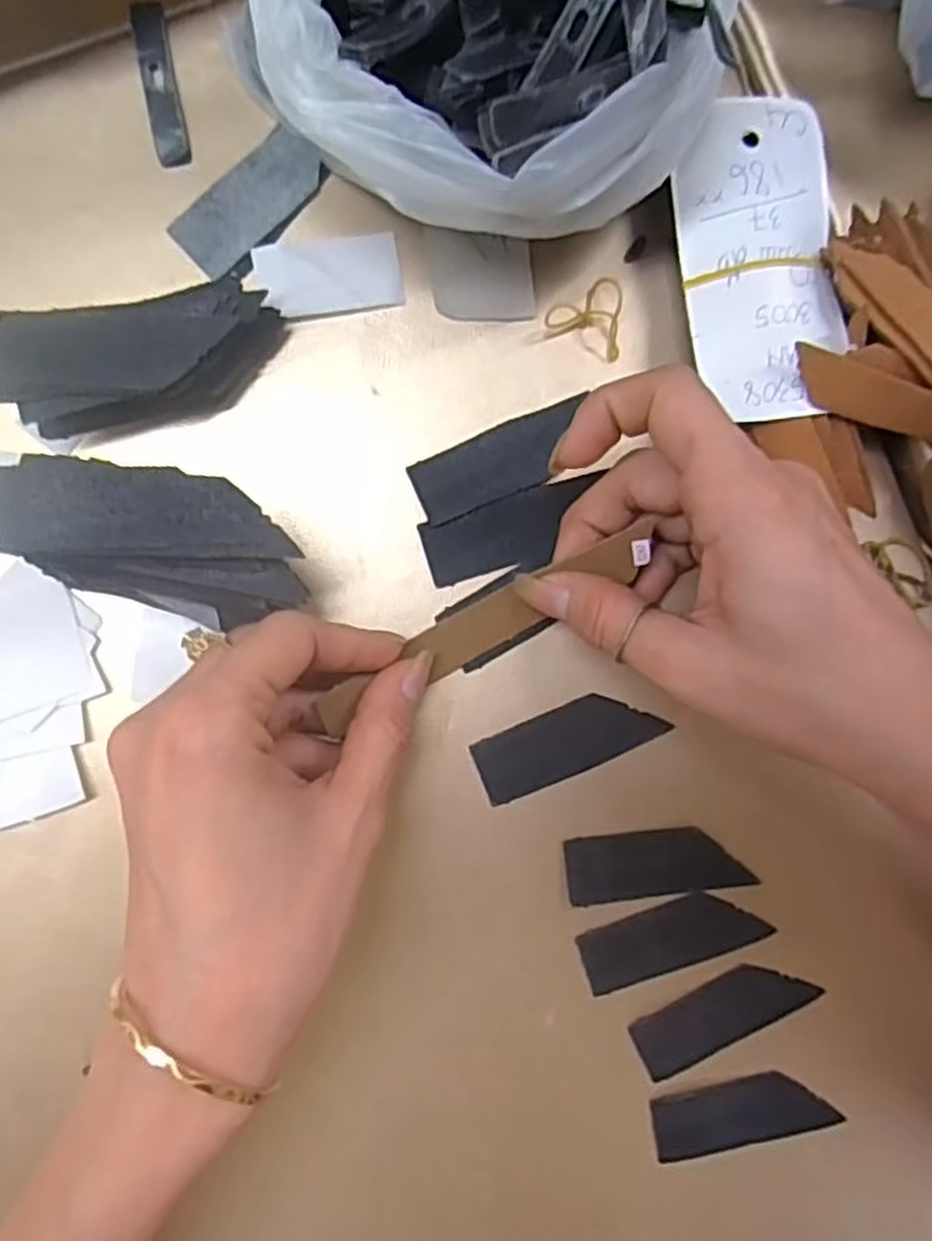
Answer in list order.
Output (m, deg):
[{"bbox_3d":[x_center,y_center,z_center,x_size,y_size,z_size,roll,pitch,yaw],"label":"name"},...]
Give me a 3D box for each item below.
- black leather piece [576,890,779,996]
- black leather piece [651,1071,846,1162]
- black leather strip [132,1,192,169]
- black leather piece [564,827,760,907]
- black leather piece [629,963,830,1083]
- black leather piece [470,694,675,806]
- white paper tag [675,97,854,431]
[{"bbox_3d":[0.071,0.108,0.266,0.064,0.004,0.022,-16,91,-5],"label":"black leather piece"},{"bbox_3d":[0.097,0.170,0.268,0.064,0.004,0.023,-8,91,-5],"label":"black leather piece"},{"bbox_3d":[-0.099,-0.174,0.251,0.010,0.004,0.052,-11,91,-5],"label":"black leather strip"},{"bbox_3d":[0.066,0.083,0.265,0.063,0.004,0.023,-4,90,-5],"label":"black leather piece"},{"bbox_3d":[0.089,0.135,0.268,0.064,0.004,0.022,-25,92,-5],"label":"black leather piece"},{"bbox_3d":[0.035,0.041,0.264,0.063,0.004,0.023,-23,92,-5],"label":"black leather piece"},{"bbox_3d":[0.095,-0.116,0.249,0.051,0.006,0.102,-6,88,-4],"label":"white paper tag"}]

